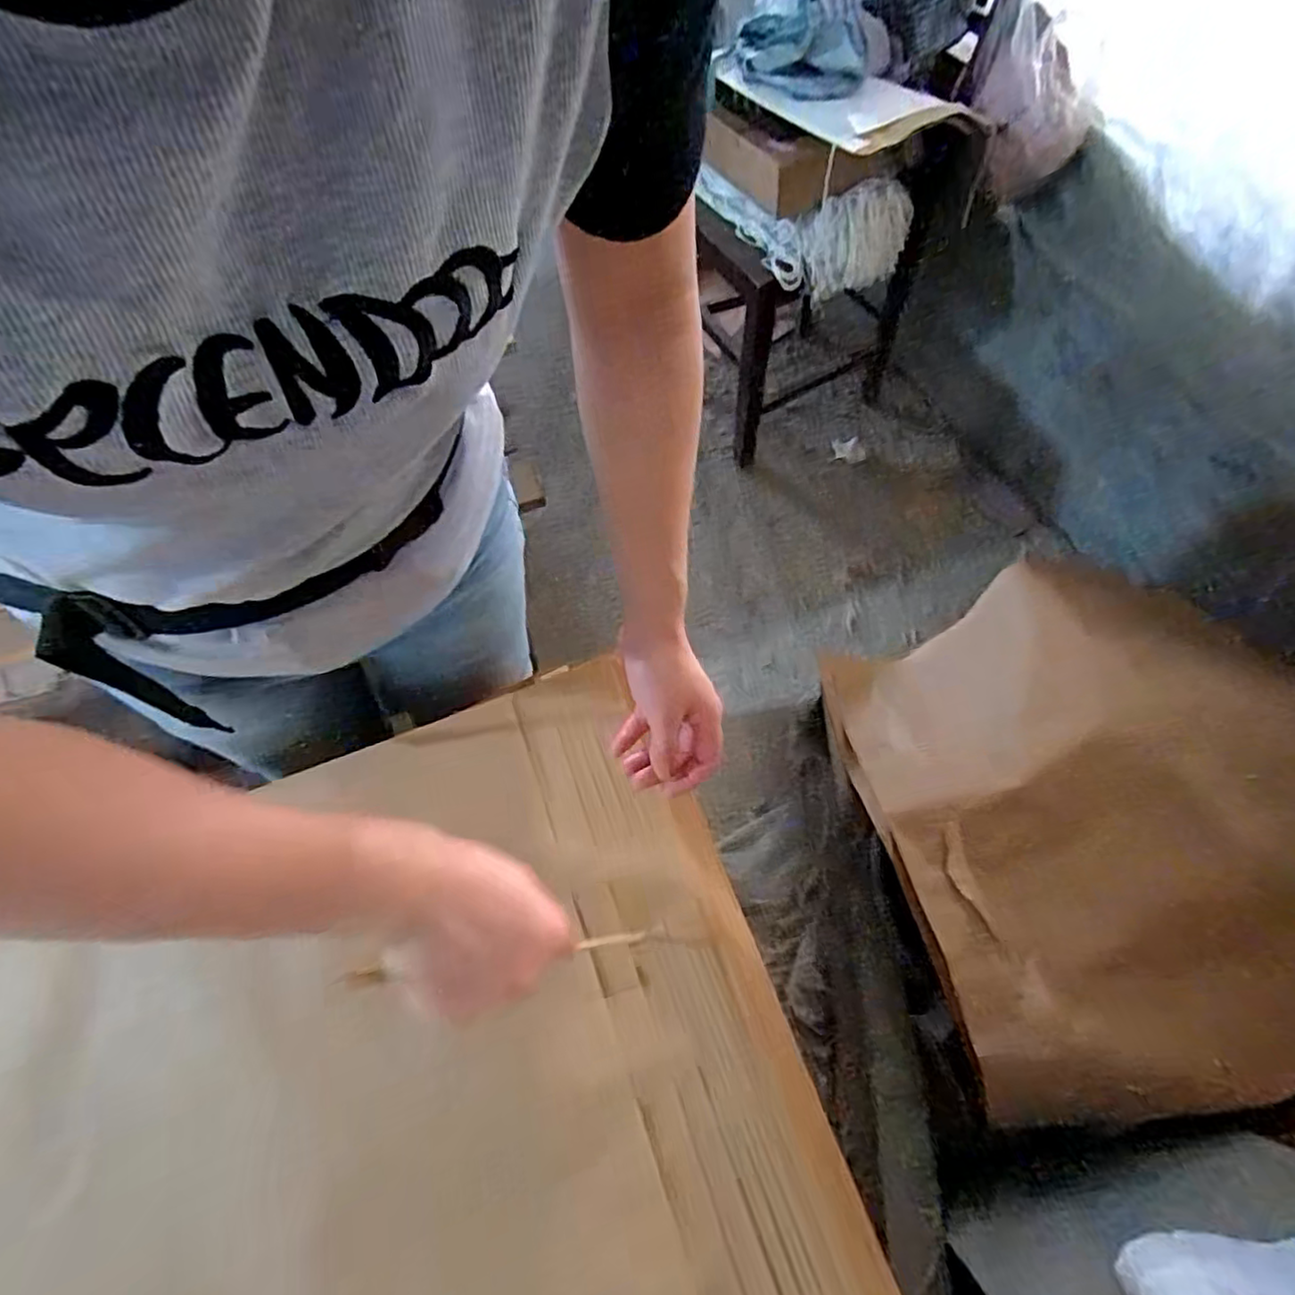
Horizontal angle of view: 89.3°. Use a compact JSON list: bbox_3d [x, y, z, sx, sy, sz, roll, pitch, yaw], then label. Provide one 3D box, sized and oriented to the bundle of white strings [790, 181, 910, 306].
[{"bbox_3d":[0.351,-0.694,1.117,0.213,0.139,0.092,-23,64,-8],"label":"bundle of white strings"}]

